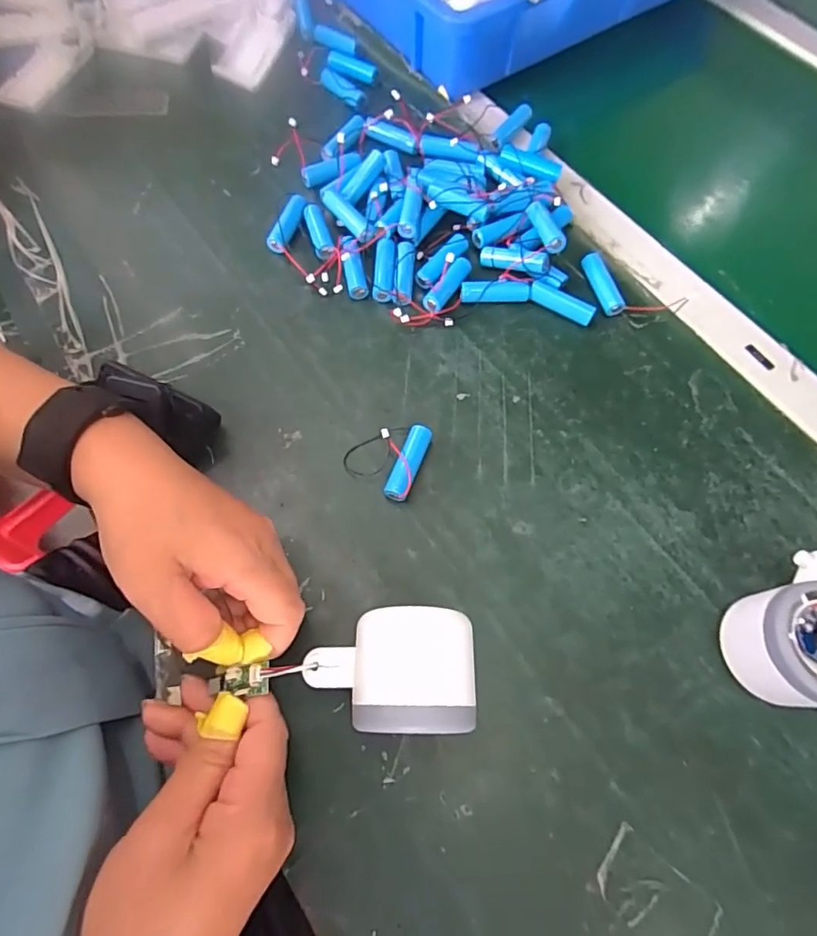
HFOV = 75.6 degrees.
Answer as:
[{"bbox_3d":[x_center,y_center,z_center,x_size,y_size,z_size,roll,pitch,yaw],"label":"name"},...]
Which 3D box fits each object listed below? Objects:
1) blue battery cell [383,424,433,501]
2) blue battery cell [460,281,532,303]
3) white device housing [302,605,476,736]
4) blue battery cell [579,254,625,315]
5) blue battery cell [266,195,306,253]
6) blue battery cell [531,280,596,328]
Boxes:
[{"bbox_3d":[0.000,-0.002,0.331,0.014,0.017,0.049,20,68,6],"label":"blue battery cell"},{"bbox_3d":[0.064,-0.130,0.387,0.051,0.015,0.012,-2,68,-3],"label":"blue battery cell"},{"bbox_3d":[-0.009,0.101,0.264,0.079,0.058,0.054,1,67,-1],"label":"white device housing"},{"bbox_3d":[0.144,-0.136,0.390,0.015,0.014,0.048,-17,69,-9],"label":"blue battery cell"},{"bbox_3d":[-0.092,-0.187,0.405,0.015,0.016,0.048,21,68,6],"label":"blue battery cell"},{"bbox_3d":[0.112,-0.121,0.386,0.048,0.015,0.012,28,69,9],"label":"blue battery cell"}]

